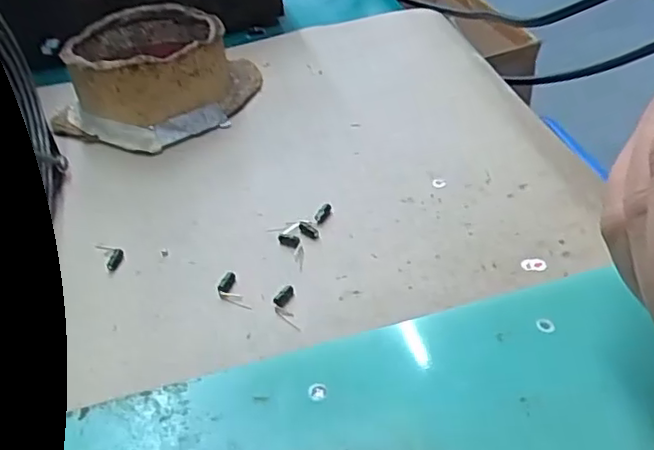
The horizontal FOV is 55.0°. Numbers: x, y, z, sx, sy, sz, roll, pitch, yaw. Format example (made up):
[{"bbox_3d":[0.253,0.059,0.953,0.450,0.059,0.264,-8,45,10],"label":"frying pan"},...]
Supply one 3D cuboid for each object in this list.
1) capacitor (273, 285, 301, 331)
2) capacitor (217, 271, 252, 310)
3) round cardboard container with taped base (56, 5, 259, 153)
[{"bbox_3d":[-0.015,0.030,0.233,0.008,0.004,0.020,-9,41,-5],"label":"capacitor"},{"bbox_3d":[-0.037,0.026,0.242,0.009,0.004,0.021,-19,43,-16],"label":"capacitor"},{"bbox_3d":[-0.093,-0.086,0.344,0.102,0.041,0.093,-4,41,3],"label":"round cardboard container with taped base"}]

